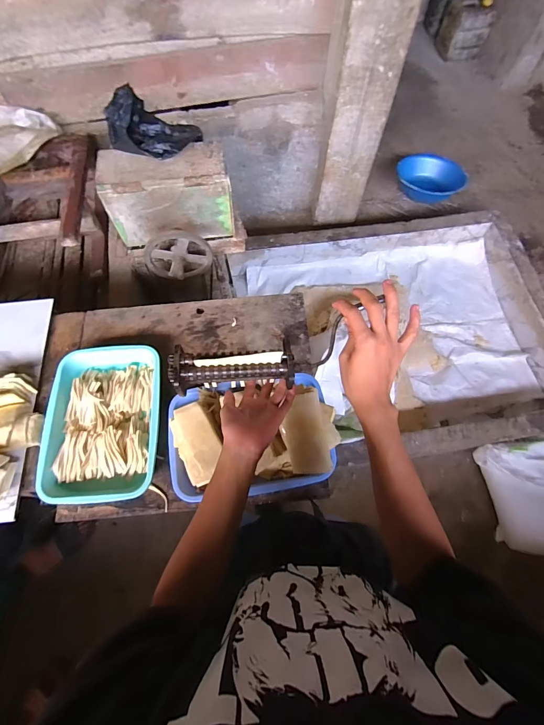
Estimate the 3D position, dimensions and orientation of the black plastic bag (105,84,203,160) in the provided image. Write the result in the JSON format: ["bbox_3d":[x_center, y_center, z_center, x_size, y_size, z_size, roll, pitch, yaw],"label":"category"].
[{"bbox_3d":[-0.324,-0.637,0.919,0.212,0.091,0.194,27,71,10],"label":"black plastic bag"}]

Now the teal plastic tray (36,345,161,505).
[{"bbox_3d":[-0.339,0.109,0.706,0.225,0.050,0.328,-5,69,-2],"label":"teal plastic tray"}]

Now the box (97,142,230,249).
[{"bbox_3d":[-0.300,-0.493,1.024,0.353,0.220,0.128,-5,69,-3],"label":"box"}]

